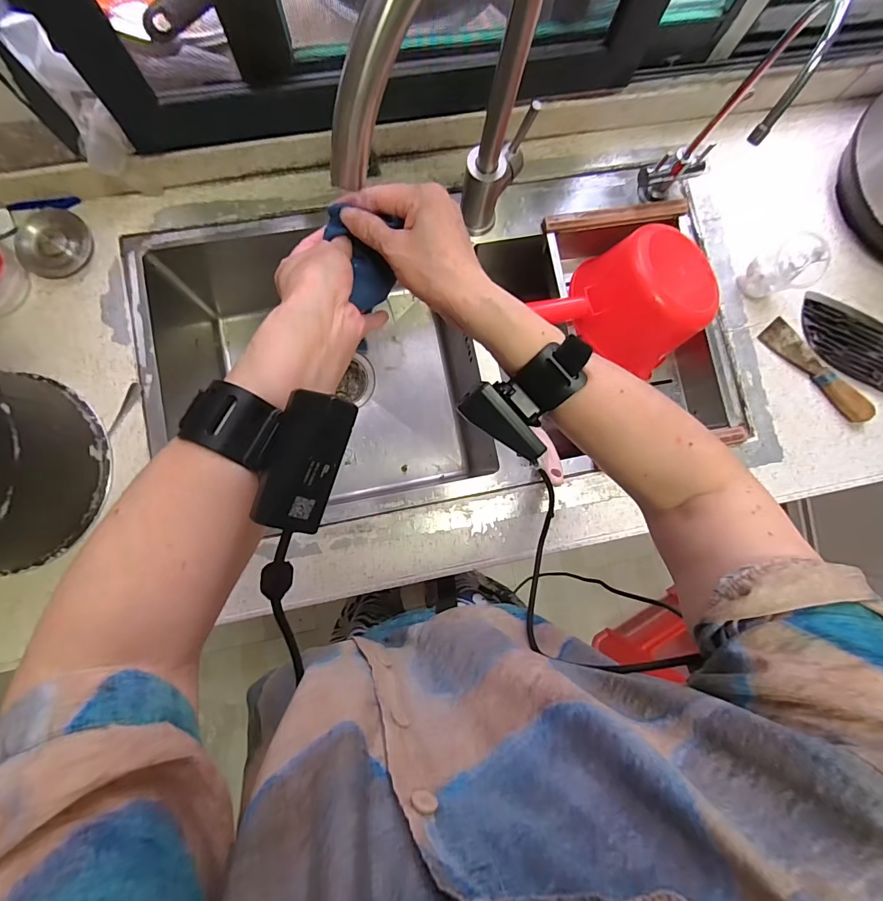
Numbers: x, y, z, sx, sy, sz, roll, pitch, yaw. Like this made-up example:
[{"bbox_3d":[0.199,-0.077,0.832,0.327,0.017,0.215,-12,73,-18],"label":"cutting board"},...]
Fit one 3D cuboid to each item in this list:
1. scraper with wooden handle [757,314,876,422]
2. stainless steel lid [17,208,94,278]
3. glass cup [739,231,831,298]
[{"bbox_3d":[0.519,-0.111,0.586,0.044,0.024,0.174,-45,90,-8],"label":"scraper with wooden handle"},{"bbox_3d":[-0.466,-0.249,0.514,0.078,0.014,0.079,40,82,-1],"label":"stainless steel lid"},{"bbox_3d":[0.451,-0.239,0.562,0.055,0.082,0.065,-30,88,-7],"label":"glass cup"}]

